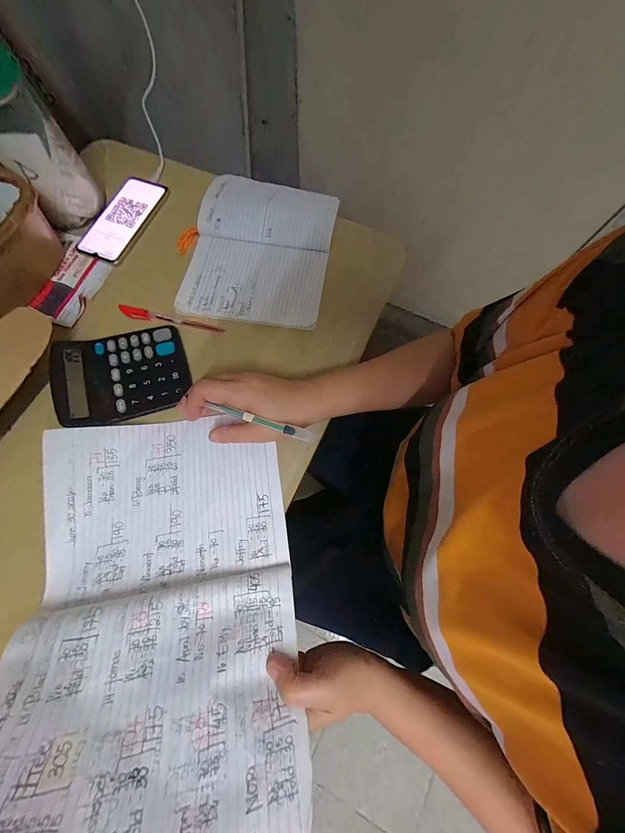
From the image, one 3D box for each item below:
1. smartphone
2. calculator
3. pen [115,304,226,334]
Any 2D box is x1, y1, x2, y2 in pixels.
[{"bbox_3d":[-0.290,-0.302,0.452,0.069,0.015,0.152,23,75,7],"label":"smartphone"},{"bbox_3d":[-0.232,-0.054,0.363,0.142,0.033,0.114,-17,74,-5],"label":"calculator"},{"bbox_3d":[-0.194,-0.133,0.406,0.149,0.009,0.014,12,73,4],"label":"pen"}]

